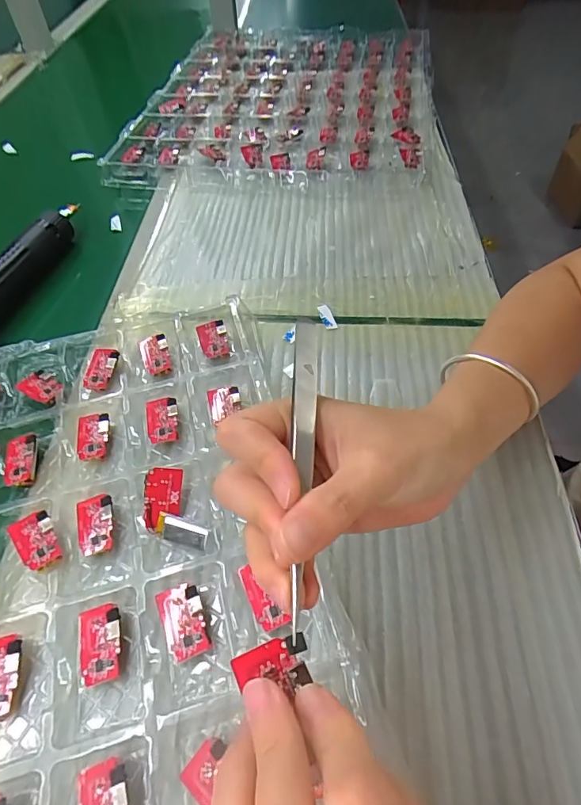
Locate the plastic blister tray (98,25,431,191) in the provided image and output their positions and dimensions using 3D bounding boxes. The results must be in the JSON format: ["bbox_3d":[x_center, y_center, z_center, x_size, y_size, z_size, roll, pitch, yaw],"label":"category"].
[{"bbox_3d":[0.001,-0.439,0.642,0.366,0.015,0.492,5,53,6],"label":"plastic blister tray"}]

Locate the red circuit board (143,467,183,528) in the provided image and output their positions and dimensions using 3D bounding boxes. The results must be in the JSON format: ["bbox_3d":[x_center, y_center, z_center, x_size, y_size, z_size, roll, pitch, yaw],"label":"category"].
[{"bbox_3d":[-0.077,0.057,0.279,0.021,0.004,0.034,3,77,-15],"label":"red circuit board"}]

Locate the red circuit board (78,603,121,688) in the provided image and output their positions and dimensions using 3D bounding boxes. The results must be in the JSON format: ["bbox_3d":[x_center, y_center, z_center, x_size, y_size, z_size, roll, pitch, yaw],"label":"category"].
[{"bbox_3d":[-0.096,0.121,0.233,0.021,0.004,0.035,-17,59,-3],"label":"red circuit board"}]

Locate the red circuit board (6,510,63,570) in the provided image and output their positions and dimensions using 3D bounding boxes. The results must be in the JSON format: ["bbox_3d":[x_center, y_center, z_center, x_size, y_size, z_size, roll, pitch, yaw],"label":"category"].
[{"bbox_3d":[-0.147,0.081,0.268,0.022,0.008,0.035,-29,57,-18],"label":"red circuit board"}]

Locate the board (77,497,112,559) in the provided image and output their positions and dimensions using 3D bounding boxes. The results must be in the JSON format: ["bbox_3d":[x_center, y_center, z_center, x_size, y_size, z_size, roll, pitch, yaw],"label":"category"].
[{"bbox_3d":[-0.115,0.072,0.272,0.021,0.004,0.034,-19,60,1],"label":"board"}]

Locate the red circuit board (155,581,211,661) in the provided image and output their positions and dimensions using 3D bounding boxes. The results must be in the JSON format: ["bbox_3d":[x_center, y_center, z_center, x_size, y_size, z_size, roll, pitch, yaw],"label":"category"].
[{"bbox_3d":[-0.055,0.114,0.241,0.020,0.011,0.035,-21,55,-12],"label":"red circuit board"}]

